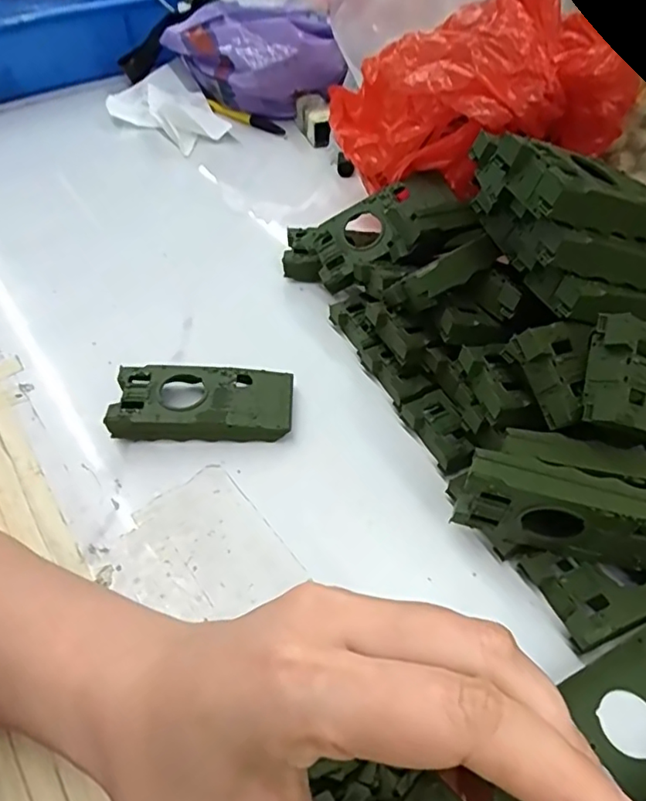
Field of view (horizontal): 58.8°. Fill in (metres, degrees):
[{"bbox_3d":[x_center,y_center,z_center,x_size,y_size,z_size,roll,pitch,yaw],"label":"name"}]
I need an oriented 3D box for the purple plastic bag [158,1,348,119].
[{"bbox_3d":[-0.076,-0.363,0.599,0.100,0.087,0.181,-37,58,-26],"label":"purple plastic bag"}]

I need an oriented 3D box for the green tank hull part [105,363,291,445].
[{"bbox_3d":[-0.071,0.002,0.345,0.103,0.022,0.046,-1,50,1],"label":"green tank hull part"}]

